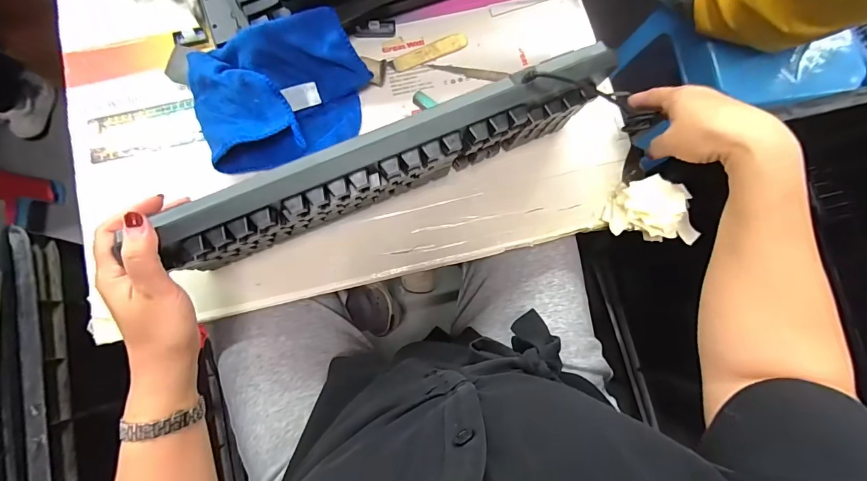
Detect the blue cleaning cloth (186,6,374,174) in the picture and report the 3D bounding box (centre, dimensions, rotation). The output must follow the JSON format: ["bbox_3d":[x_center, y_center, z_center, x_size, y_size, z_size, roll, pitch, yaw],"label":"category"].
[{"bbox_3d":[-0.170,-0.160,0.430,0.192,0.077,0.135,-10,81,-4],"label":"blue cleaning cloth"}]

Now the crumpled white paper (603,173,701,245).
[{"bbox_3d":[0.236,-0.032,0.430,0.081,0.057,0.072,3,80,-1],"label":"crumpled white paper"}]

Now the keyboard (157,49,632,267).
[{"bbox_3d":[-0.034,-0.063,0.382,0.412,0.146,0.044,-24,82,-3],"label":"keyboard"}]

